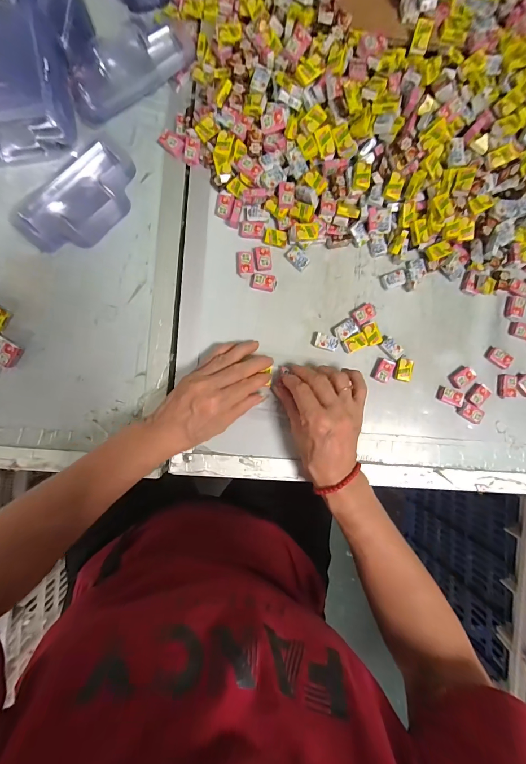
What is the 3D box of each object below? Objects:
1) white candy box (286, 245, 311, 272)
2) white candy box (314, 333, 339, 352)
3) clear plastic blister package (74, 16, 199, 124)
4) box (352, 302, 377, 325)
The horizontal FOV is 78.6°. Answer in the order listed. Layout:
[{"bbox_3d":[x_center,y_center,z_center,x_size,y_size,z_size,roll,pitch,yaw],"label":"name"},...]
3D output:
[{"bbox_3d":[0.041,-0.143,0.370,0.026,0.008,0.019,44,88,-1],"label":"white candy box"},{"bbox_3d":[0.073,-0.045,0.370,0.025,0.010,0.016,17,89,-2],"label":"white candy box"},{"bbox_3d":[-0.148,-0.357,0.356,0.150,0.024,0.070,-34,91,-2],"label":"clear plastic blister package"},{"bbox_3d":[0.117,-0.079,0.373,0.027,0.008,0.019,-29,91,-2],"label":"box"}]

